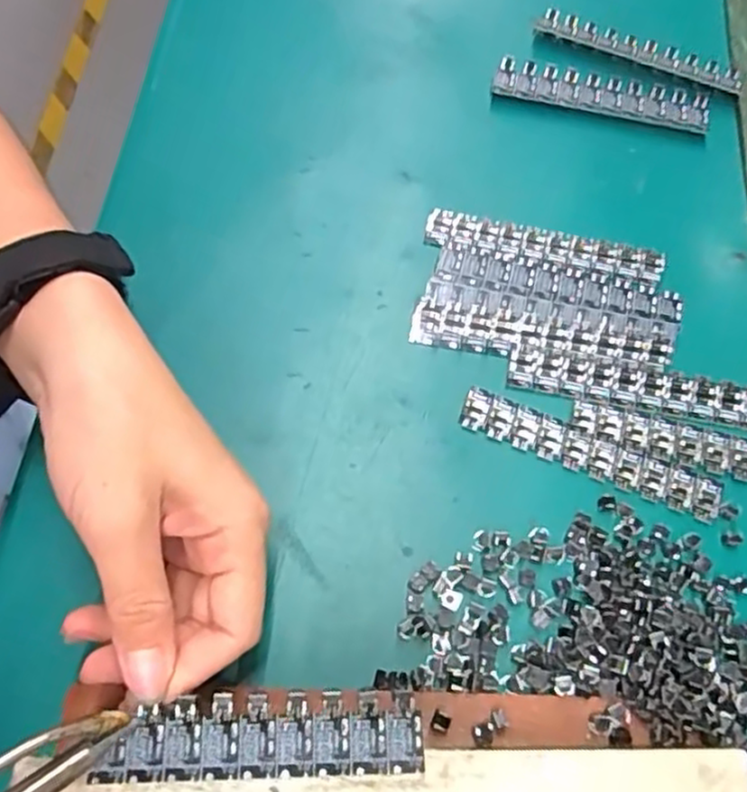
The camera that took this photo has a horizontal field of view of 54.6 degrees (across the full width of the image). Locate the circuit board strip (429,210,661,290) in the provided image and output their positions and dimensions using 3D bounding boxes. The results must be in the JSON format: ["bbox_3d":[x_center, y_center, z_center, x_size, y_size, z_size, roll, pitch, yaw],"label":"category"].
[{"bbox_3d":[0.078,-0.068,0.331,0.108,0.004,0.021,13,67,3],"label":"circuit board strip"}]

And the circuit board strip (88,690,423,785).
[{"bbox_3d":[-0.033,0.102,0.216,0.094,0.004,0.023,-2,67,-3],"label":"circuit board strip"}]

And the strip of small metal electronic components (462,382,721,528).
[{"bbox_3d":[0.088,0.024,0.297,0.107,0.004,0.019,22,67,7],"label":"strip of small metal electronic components"}]

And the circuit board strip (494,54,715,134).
[{"bbox_3d":[0.116,-0.154,0.368,0.107,0.007,0.022,13,67,3],"label":"circuit board strip"}]

